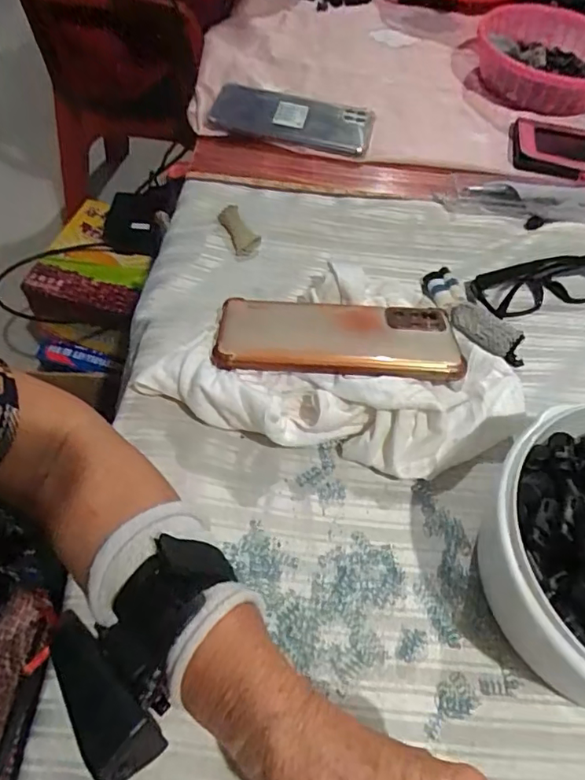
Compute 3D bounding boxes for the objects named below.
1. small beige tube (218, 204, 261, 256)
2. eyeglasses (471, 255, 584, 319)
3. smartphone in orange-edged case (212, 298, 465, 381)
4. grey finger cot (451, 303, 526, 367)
[{"bbox_3d":[-0.045,-0.132,0.449,0.019,0.012,0.042,-32,91,-24],"label":"small beige tube"},{"bbox_3d":[0.211,-0.088,0.435,0.130,0.021,0.035,-14,58,-14],"label":"eyeglasses"},{"bbox_3d":[0.030,-0.039,0.371,0.158,0.010,0.079,1,40,-2],"label":"smartphone in orange-edged case"},{"bbox_3d":[0.148,-0.044,0.407,0.025,0.007,0.063,-44,64,-6],"label":"grey finger cot"}]

